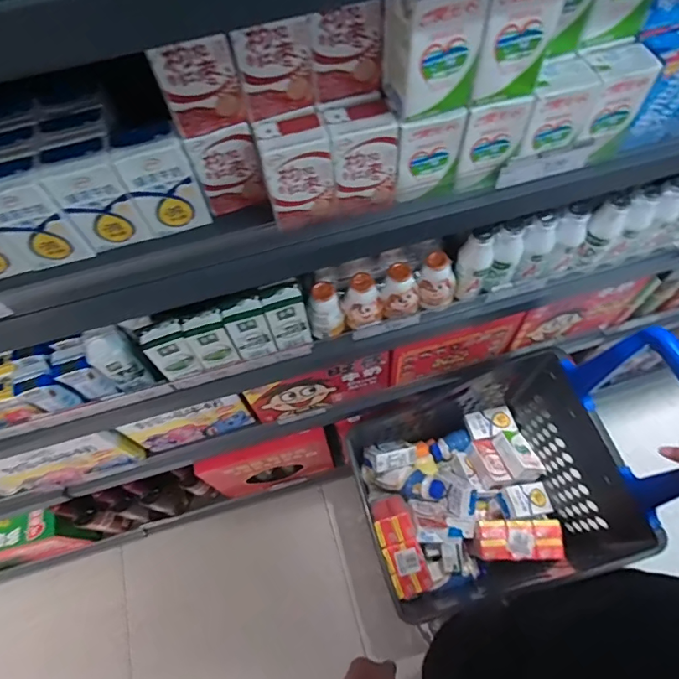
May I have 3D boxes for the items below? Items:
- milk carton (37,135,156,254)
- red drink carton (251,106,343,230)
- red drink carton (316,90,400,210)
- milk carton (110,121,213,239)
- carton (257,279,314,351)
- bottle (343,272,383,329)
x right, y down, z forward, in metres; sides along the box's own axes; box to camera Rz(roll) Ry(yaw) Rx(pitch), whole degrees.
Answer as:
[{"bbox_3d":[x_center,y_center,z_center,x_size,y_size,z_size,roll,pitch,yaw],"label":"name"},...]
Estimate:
[{"bbox_3d":[-0.242,-0.144,0.493,0.065,0.103,0.044,-16,64,-5],"label":"milk carton"},{"bbox_3d":[-0.042,-0.172,0.489,0.068,0.097,0.052,-14,64,-4],"label":"red drink carton"},{"bbox_3d":[0.020,-0.189,0.495,0.064,0.099,0.059,-15,64,-4],"label":"red drink carton"},{"bbox_3d":[-0.180,-0.161,0.495,0.063,0.111,0.036,-20,65,-7],"label":"milk carton"},{"bbox_3d":[-0.075,-0.032,0.699,0.056,0.109,0.044,-19,65,-6],"label":"carton"},{"bbox_3d":[0.035,-0.055,0.723,0.056,0.081,0.050,-3,64,2],"label":"bottle"}]

